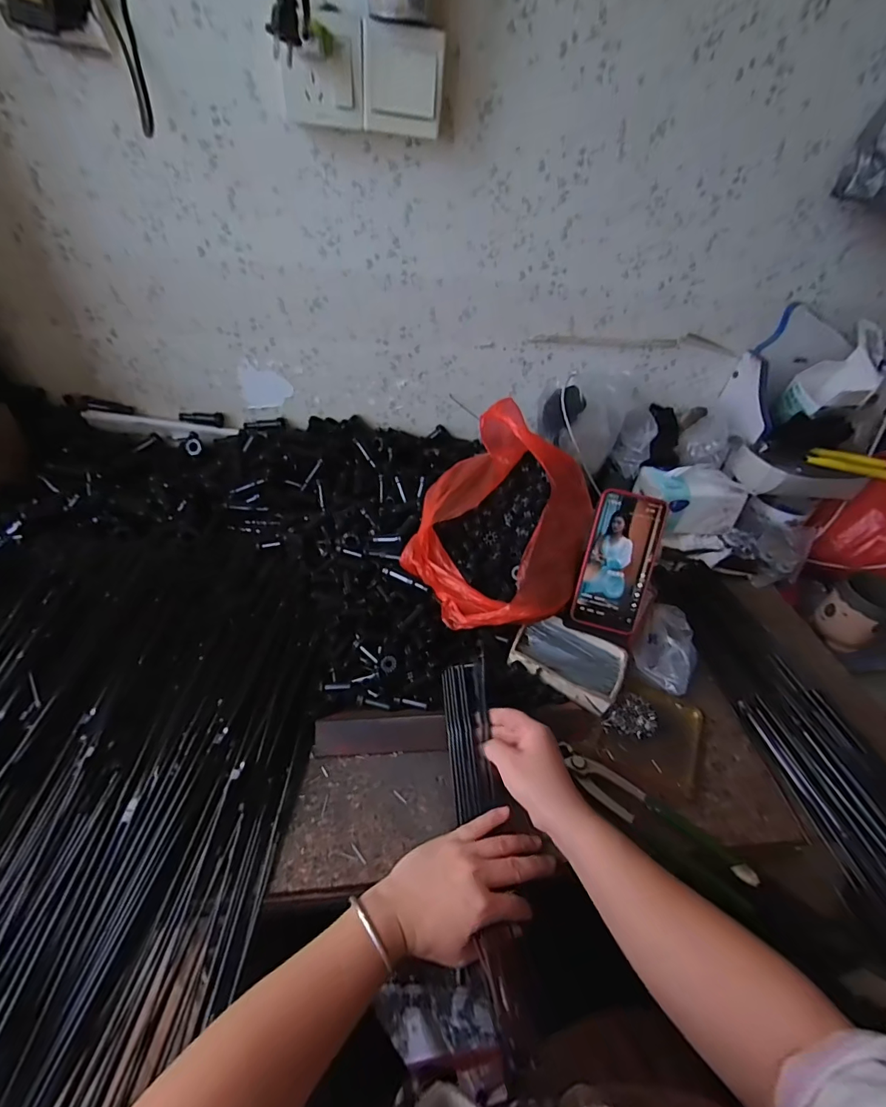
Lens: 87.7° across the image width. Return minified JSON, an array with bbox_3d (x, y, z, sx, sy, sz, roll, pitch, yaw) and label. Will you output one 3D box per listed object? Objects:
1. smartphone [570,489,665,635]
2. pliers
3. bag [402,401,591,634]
[{"bbox_3d":[0.210,0.009,0.551,0.078,0.162,0.016,14,5,10],"label":"smartphone"},{"bbox_3d":[0.210,0.263,0.449,0.205,0.021,0.049,30,47,26],"label":"pliers"},{"bbox_3d":[0.075,-0.051,0.577,0.214,0.172,0.250,18,43,15],"label":"bag"}]

